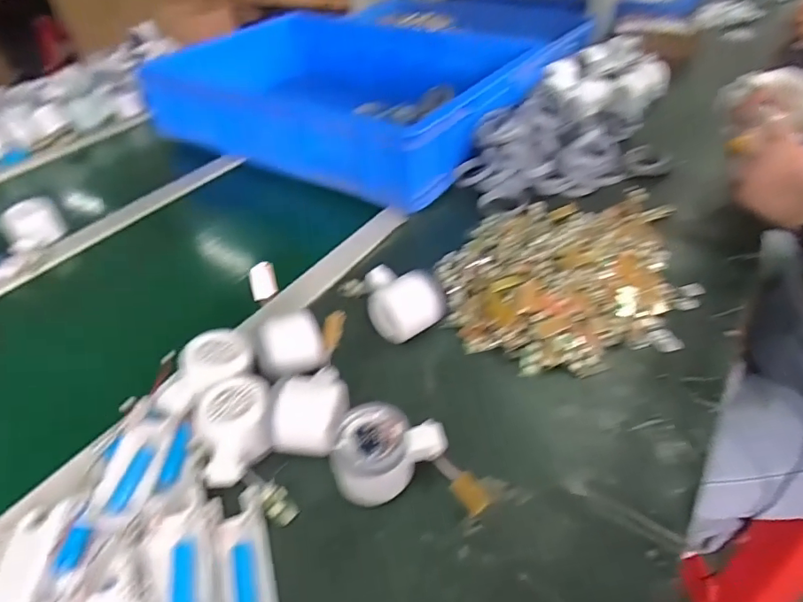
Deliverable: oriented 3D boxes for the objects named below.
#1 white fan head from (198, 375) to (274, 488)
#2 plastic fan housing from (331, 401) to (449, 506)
[{"bbox_3d":[-0.133,0.103,0.416,0.056,0.041,0.080,-12,42,-9],"label":"white fan head"},{"bbox_3d":[-0.013,0.118,0.406,0.090,0.052,0.059,-26,46,-23],"label":"plastic fan housing"}]

